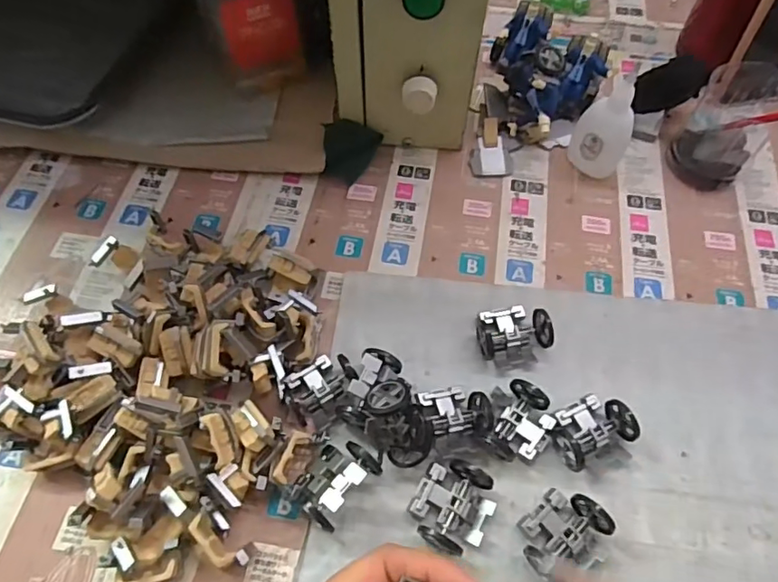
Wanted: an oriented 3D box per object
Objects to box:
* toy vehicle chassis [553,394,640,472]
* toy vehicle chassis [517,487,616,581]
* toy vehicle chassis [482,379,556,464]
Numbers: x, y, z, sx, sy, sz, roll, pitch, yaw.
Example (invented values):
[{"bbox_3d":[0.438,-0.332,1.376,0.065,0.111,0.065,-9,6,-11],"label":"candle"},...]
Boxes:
[{"bbox_3d":[0.127,0.087,0.343,0.049,0.023,0.034,-23,65,-11],"label":"toy vehicle chassis"},{"bbox_3d":[0.101,0.142,0.312,0.049,0.022,0.044,-38,68,-18],"label":"toy vehicle chassis"},{"bbox_3d":[0.085,0.086,0.343,0.035,0.023,0.049,29,66,15],"label":"toy vehicle chassis"}]

